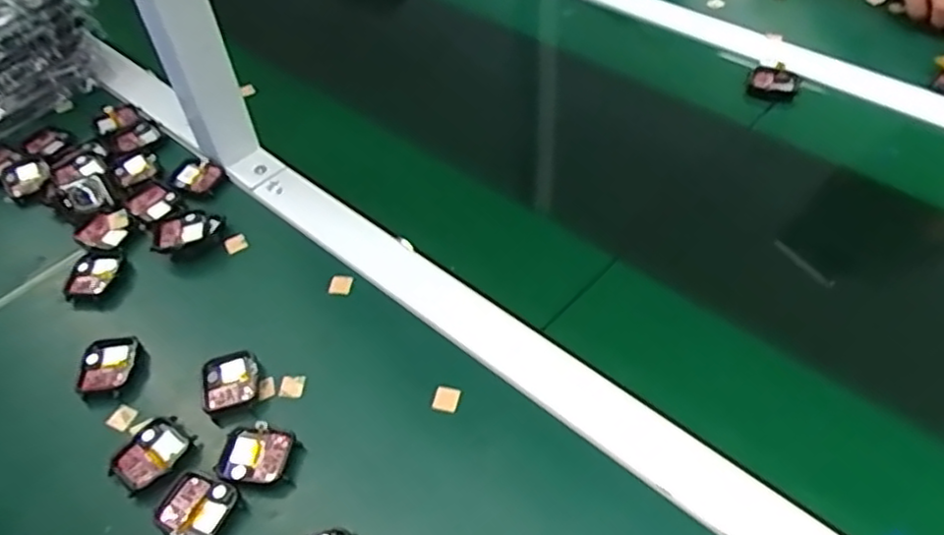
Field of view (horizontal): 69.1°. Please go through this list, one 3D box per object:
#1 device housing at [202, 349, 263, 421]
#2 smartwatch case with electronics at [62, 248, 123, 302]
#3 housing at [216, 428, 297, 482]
[{"bbox_3d":[-0.162,0.077,0.461,0.039,0.012,0.040,-20,51,-13],"label":"device housing"},{"bbox_3d":[-0.291,0.005,0.531,0.035,0.008,0.046,5,49,8],"label":"smartwatch case with electronics"},{"bbox_3d":[-0.134,0.119,0.429,0.042,0.014,0.033,1,49,4],"label":"housing"}]

